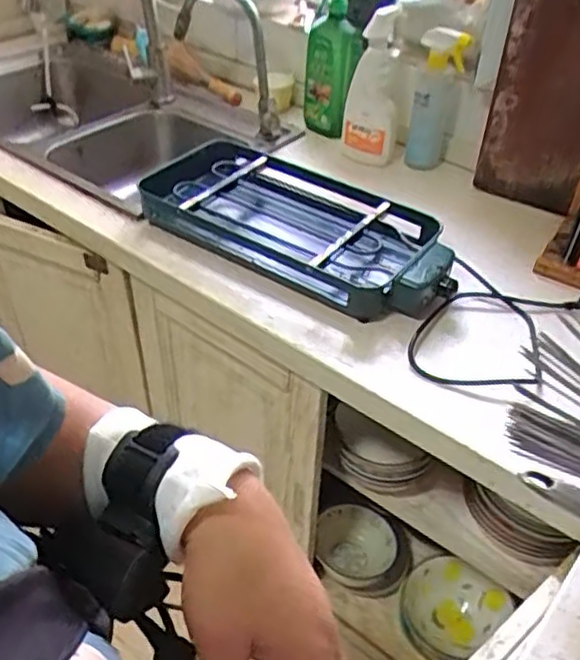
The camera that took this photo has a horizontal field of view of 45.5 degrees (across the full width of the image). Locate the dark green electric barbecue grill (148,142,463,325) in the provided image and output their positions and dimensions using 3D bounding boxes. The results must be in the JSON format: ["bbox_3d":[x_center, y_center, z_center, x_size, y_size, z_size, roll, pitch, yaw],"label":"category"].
[{"bbox_3d":[-0.005,-0.172,1.081,0.535,0.080,0.235,28,43,26],"label":"dark green electric barbecue grill"}]

